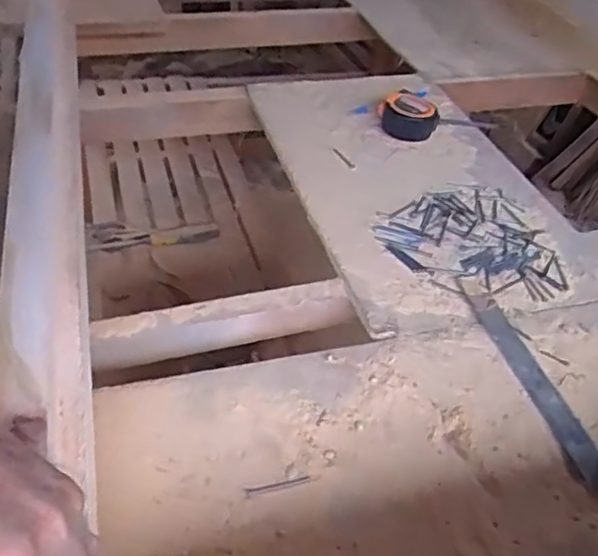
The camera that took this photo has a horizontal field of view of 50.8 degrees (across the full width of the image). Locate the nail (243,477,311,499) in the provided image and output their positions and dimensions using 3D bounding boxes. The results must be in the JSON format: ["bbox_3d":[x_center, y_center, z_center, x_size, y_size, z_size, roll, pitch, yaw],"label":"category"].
[{"bbox_3d":[-0.016,0.152,0.461,0.049,0.004,0.007,-8,41,-16],"label":"nail"}]

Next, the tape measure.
[{"bbox_3d":[0.149,-0.223,0.879,0.063,0.045,0.080,-17,45,-26],"label":"tape measure"}]

